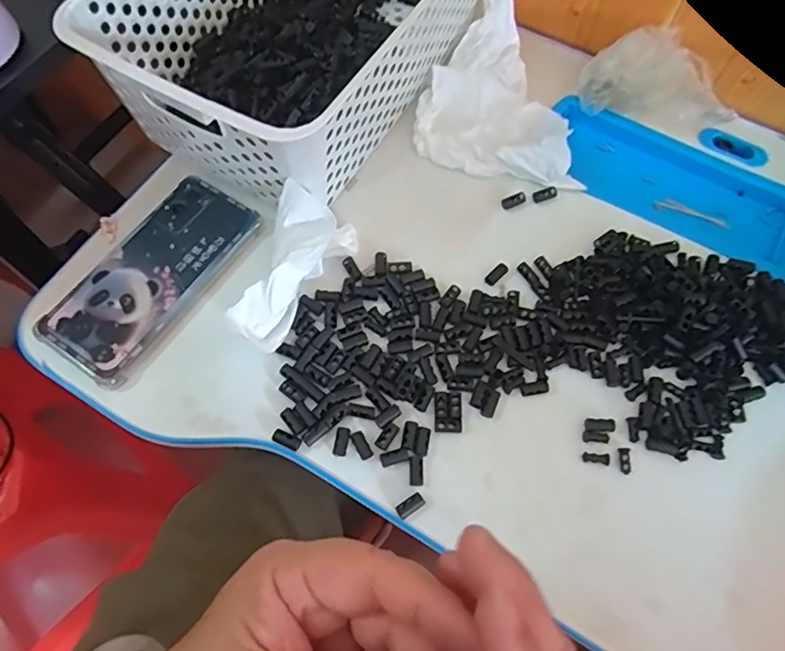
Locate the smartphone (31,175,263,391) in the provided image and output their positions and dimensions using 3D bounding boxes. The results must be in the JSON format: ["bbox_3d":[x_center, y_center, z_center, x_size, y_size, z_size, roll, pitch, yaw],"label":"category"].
[{"bbox_3d":[-0.171,-0.037,0.403,0.072,0.011,0.160,32,69,12],"label":"smartphone"}]

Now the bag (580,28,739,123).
[{"bbox_3d":[0.218,-0.201,0.456,0.117,0.051,0.059,21,67,7],"label":"bag"}]

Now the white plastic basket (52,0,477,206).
[{"bbox_3d":[-0.066,-0.246,0.439,0.202,0.100,0.307,30,68,11],"label":"white plastic basket"}]

